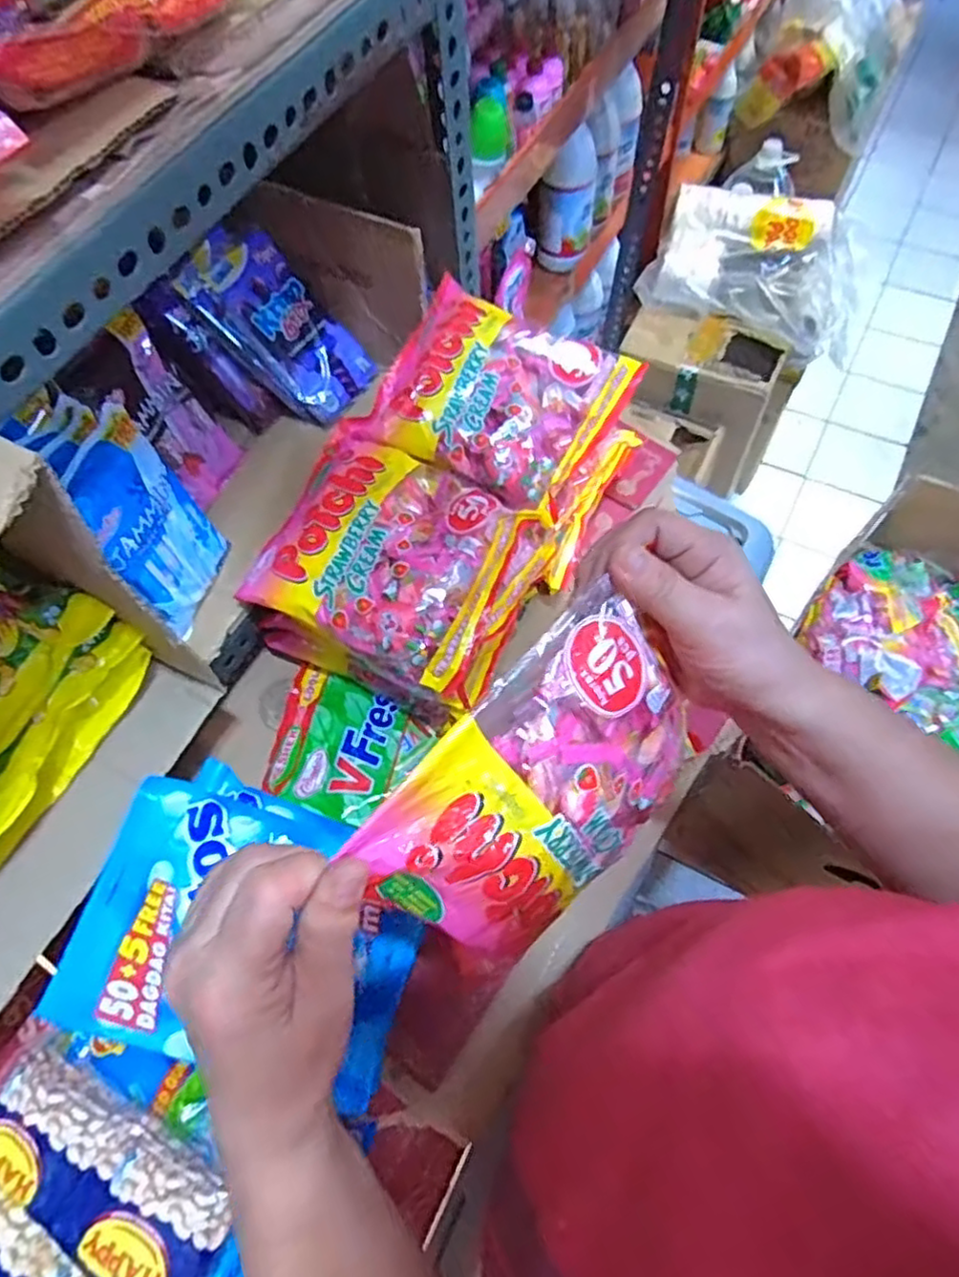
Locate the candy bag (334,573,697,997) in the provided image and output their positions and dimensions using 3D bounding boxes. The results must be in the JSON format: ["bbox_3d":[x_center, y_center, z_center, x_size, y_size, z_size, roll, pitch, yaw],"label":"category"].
[{"bbox_3d":[0.033,0.071,0.307,0.157,0.129,0.023,-43,30,-16],"label":"candy bag"}]

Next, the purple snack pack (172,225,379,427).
[{"bbox_3d":[-0.167,-0.260,0.564,0.156,0.019,0.085,45,70,-26],"label":"purple snack pack"}]

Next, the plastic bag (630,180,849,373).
[{"bbox_3d":[0.526,-0.707,1.281,0.378,0.109,0.305,19,67,12],"label":"plastic bag"}]

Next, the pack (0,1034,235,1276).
[{"bbox_3d":[-0.210,0.297,0.337,0.149,0.026,0.115,23,68,14],"label":"pack"}]

